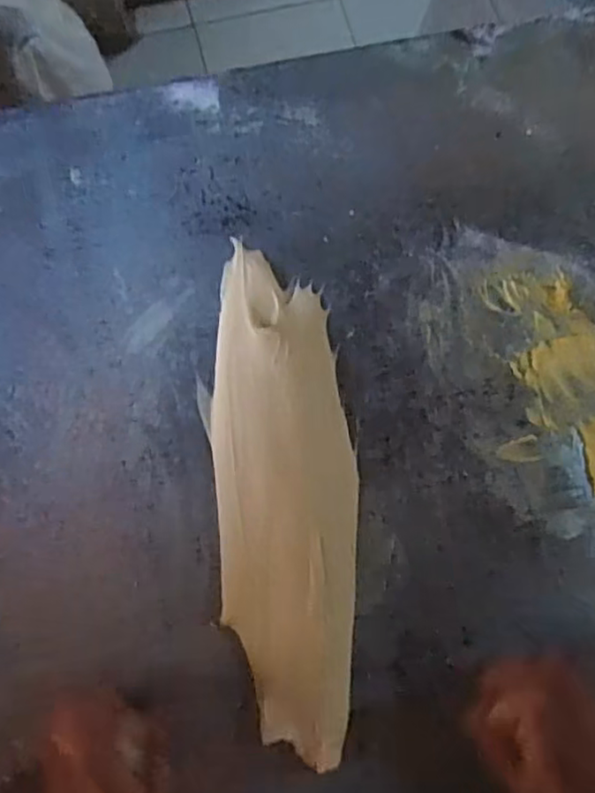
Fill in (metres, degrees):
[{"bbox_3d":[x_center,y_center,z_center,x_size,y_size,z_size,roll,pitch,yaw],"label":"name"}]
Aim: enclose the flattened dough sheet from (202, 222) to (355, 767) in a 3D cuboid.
[{"bbox_3d":[-0.010,0.058,0.449,0.101,0.013,0.346,-8,75,-3],"label":"flattened dough sheet"}]

